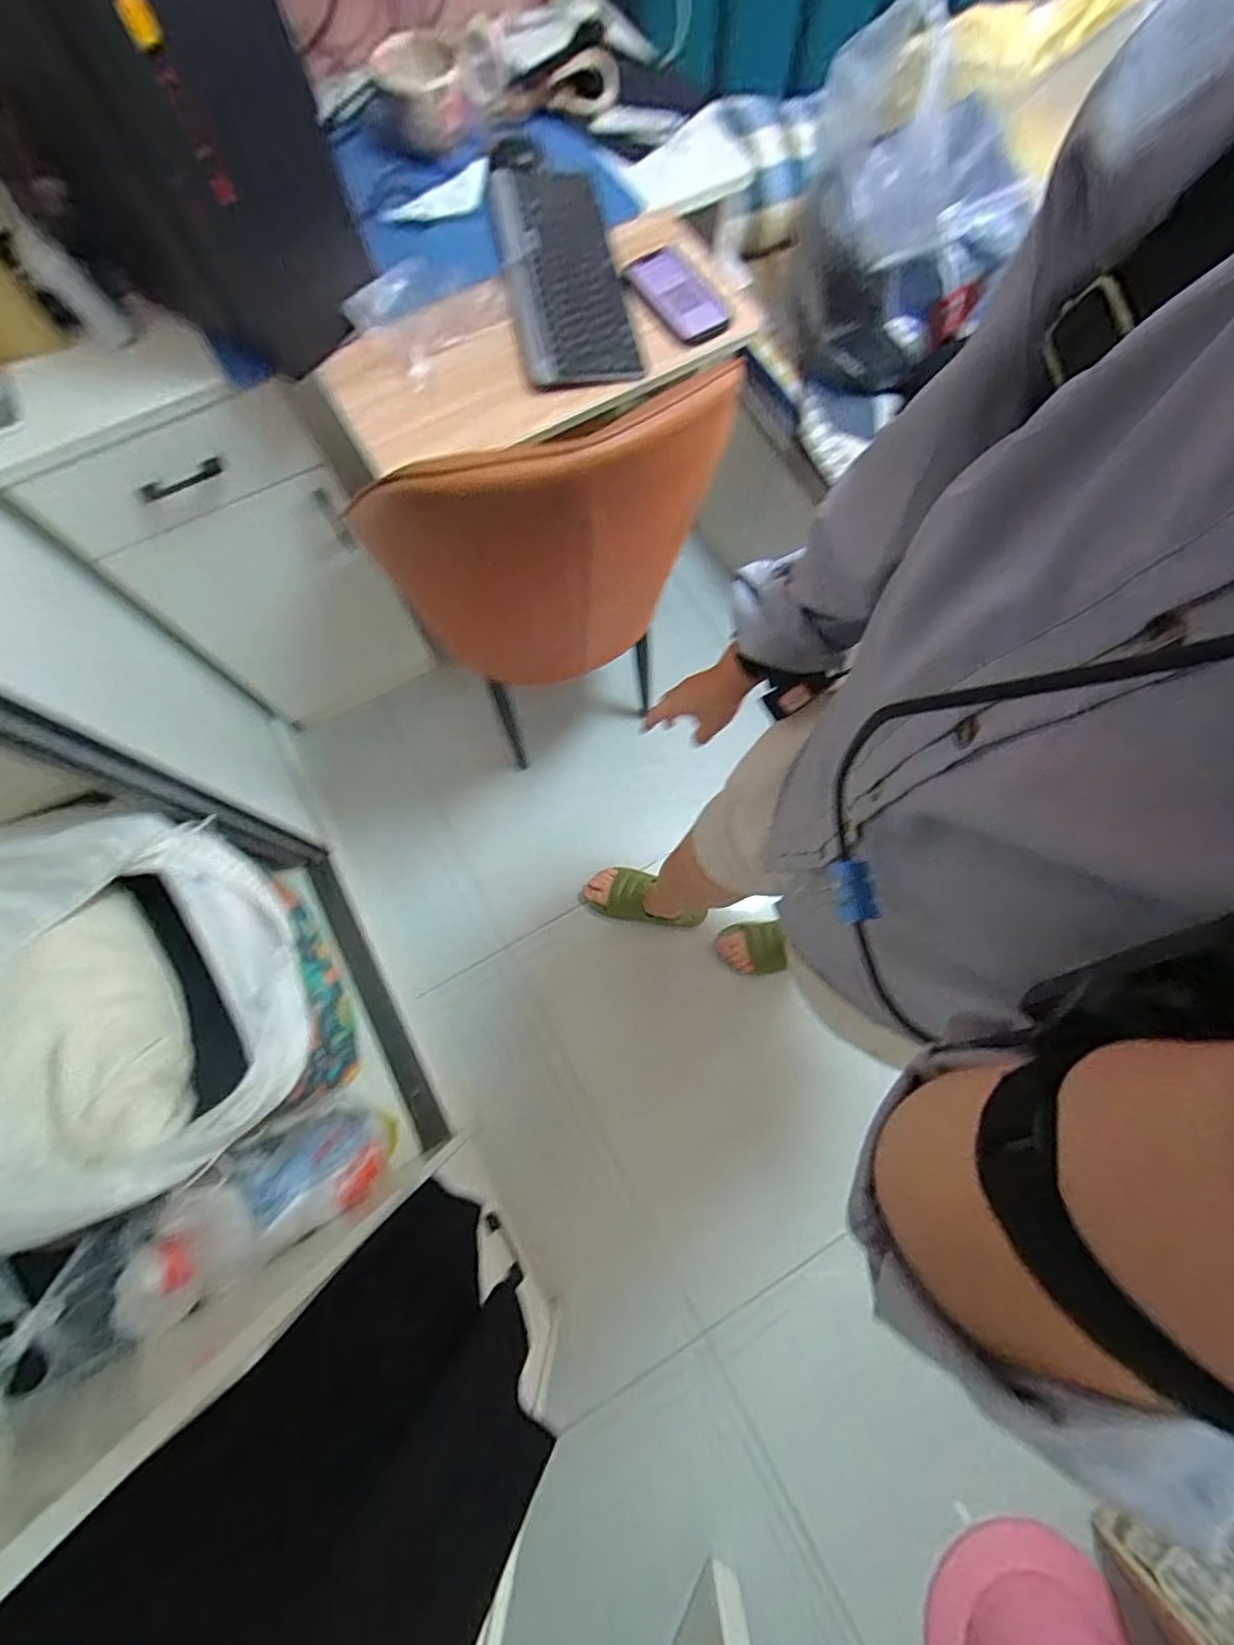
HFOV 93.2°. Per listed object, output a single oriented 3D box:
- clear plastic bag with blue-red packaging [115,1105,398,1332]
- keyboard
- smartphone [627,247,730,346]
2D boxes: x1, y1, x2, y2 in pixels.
[{"bbox_3d":[-0.465,0.520,0.856,0.148,0.406,0.161,-41,75,26],"label":"clear plastic bag with blue-red packaging"},{"bbox_3d":[-0.070,-0.690,0.726,0.135,0.028,0.363,-11,75,-3],"label":"keyboard"},{"bbox_3d":[0.070,-0.645,0.713,0.071,0.006,0.153,-30,76,-8],"label":"smartphone"}]

